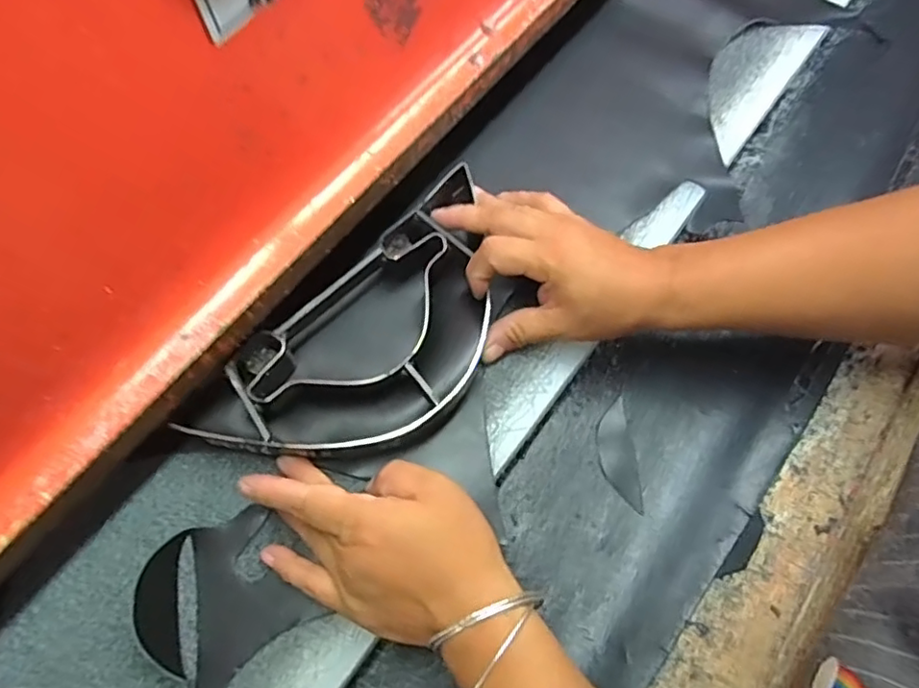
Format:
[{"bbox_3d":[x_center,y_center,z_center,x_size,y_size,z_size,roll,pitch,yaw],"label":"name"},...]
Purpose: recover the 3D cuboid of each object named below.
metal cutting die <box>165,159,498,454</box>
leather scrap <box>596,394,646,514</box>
[{"bbox_3d":[-0.051,0.003,0.402,0.247,0.039,0.122,-41,73,-17],"label":"metal cutting die"},{"bbox_3d":[0.109,0.076,0.427,0.024,0.004,0.077,-4,66,-3],"label":"leather scrap"}]

